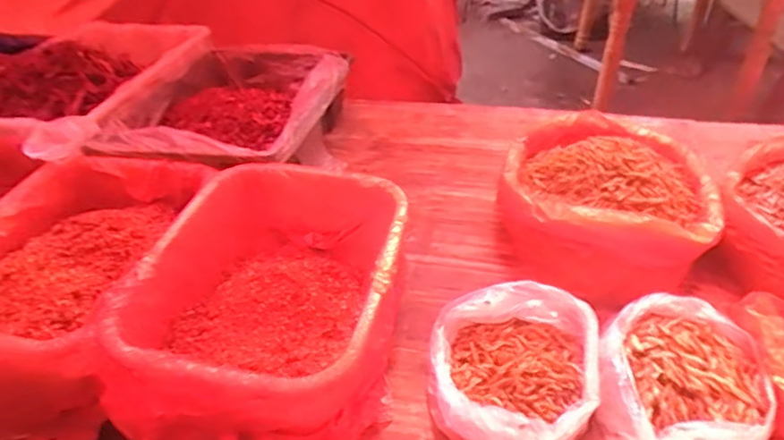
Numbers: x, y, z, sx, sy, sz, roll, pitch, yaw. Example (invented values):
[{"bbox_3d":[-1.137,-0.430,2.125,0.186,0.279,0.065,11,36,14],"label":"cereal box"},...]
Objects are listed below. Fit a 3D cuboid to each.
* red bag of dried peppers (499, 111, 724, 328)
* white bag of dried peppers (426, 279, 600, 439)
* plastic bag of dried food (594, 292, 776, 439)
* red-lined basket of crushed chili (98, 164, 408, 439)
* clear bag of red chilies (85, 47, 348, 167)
[{"bbox_3d":[0.336,-0.033,0.889,0.322,0.135,0.340,-24,41,-24],"label":"red bag of dried peppers"},{"bbox_3d":[0.147,0.182,0.677,0.198,0.081,0.213,-2,37,3],"label":"white bag of dried peppers"},{"bbox_3d":[0.328,0.198,0.653,0.172,0.075,0.231,5,38,12],"label":"plastic bag of dried food"},{"bbox_3d":[-0.157,0.113,0.766,0.328,0.169,0.403,1,38,7],"label":"red-lined basket of crushed chili"},{"bbox_3d":[-0.322,-0.200,1.150,0.419,0.151,0.484,5,38,12],"label":"clear bag of red chilies"}]

